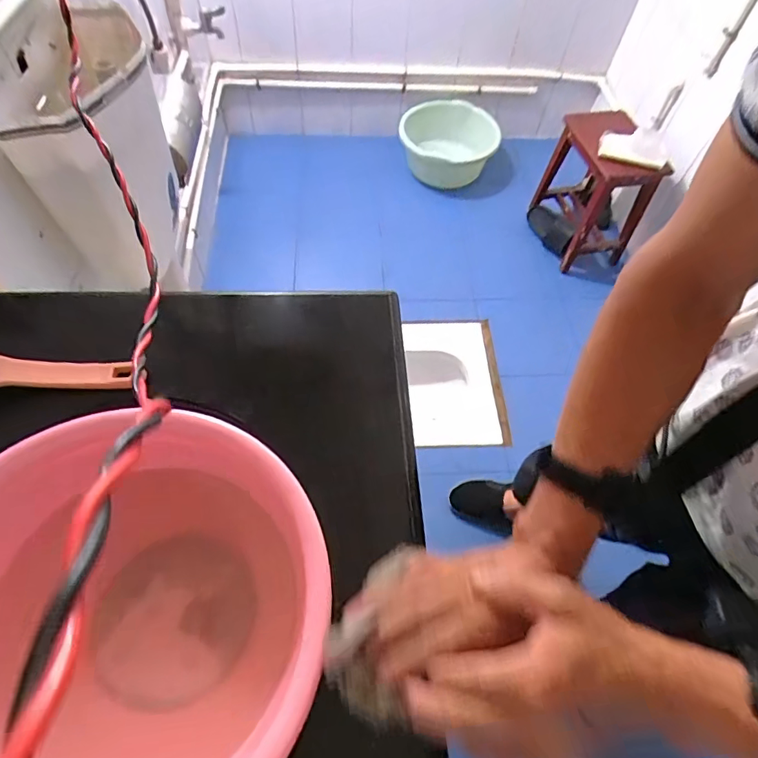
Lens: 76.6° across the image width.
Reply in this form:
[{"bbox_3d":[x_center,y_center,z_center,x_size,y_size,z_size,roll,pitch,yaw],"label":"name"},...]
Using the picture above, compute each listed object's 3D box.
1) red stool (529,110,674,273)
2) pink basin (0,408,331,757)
[{"bbox_3d":[0.708,-0.623,1.564,0.252,0.346,0.332,-8,60,-8],"label":"red stool"},{"bbox_3d":[-0.226,0.211,0.433,0.332,0.150,0.326,2,59,-3],"label":"pink basin"}]

